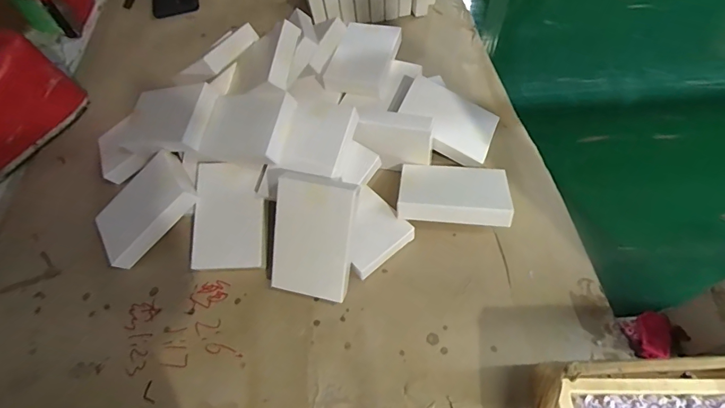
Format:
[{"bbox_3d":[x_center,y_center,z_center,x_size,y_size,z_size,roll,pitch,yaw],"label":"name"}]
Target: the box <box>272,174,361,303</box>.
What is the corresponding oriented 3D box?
[{"bbox_3d":[-0.045,0.031,0.376,0.071,0.112,0.021,9,14,4],"label":"box"}]

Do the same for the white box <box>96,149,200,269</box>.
[{"bbox_3d":[-0.230,0.003,0.427,0.111,0.023,0.075,-44,60,3],"label":"white box"}]

